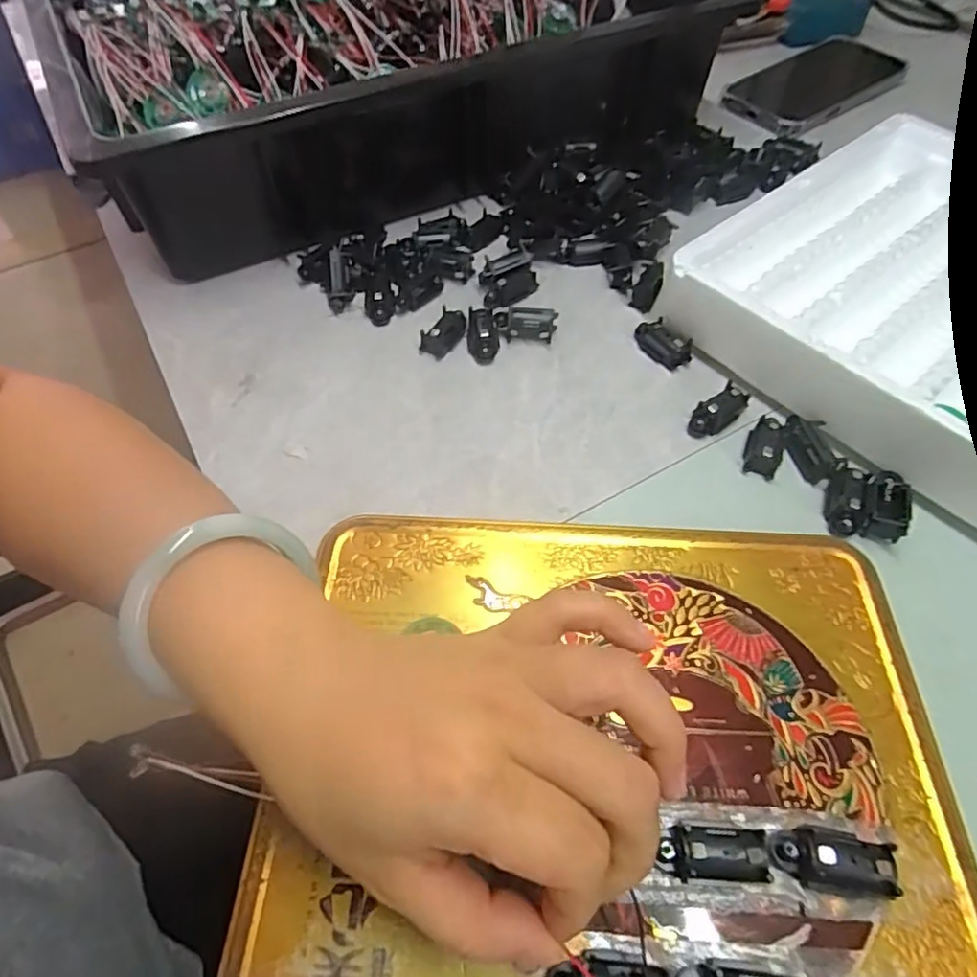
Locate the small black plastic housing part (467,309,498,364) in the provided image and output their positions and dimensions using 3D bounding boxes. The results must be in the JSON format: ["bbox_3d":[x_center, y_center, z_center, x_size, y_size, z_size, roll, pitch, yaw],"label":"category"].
[{"bbox_3d":[-0.004,-0.089,0.350,0.017,0.010,0.036,-6,70,-1],"label":"small black plastic housing part"}]

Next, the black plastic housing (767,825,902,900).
[{"bbox_3d":[0.108,0.118,0.194,0.035,0.015,0.016,6,56,4],"label":"black plastic housing"}]

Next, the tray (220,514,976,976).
[{"bbox_3d":[0.042,0.096,0.214,0.232,0.018,0.196,0,56,3],"label":"tray"}]

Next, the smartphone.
[{"bbox_3d":[0.273,-0.342,0.510,0.169,0.007,0.081,-34,62,-21],"label":"smartphone"}]

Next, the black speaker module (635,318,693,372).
[{"bbox_3d":[0.099,-0.084,0.347,0.014,0.011,0.036,-29,61,-18],"label":"black speaker module"}]

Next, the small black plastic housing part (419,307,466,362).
[{"bbox_3d":[-0.025,-0.090,0.353,0.016,0.011,0.033,25,59,16],"label":"small black plastic housing part"}]

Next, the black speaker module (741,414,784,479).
[{"bbox_3d":[0.139,-0.024,0.306,0.016,0.012,0.036,18,58,12],"label":"black speaker module"}]

